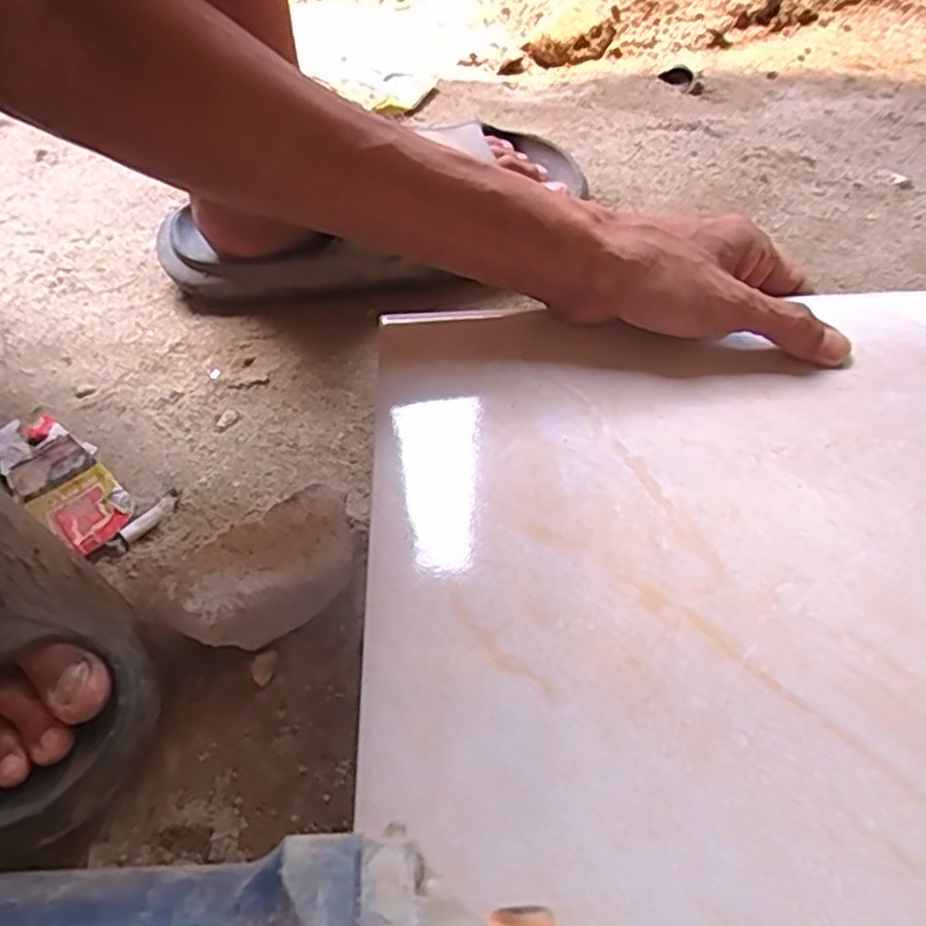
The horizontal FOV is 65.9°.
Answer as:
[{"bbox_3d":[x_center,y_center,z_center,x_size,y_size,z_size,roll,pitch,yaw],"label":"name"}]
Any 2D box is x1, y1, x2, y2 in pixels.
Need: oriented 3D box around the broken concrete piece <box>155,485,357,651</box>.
[{"bbox_3d":[-0.098,0.056,0.363,0.100,0.041,0.054,-36,58,-24],"label":"broken concrete piece"}]

